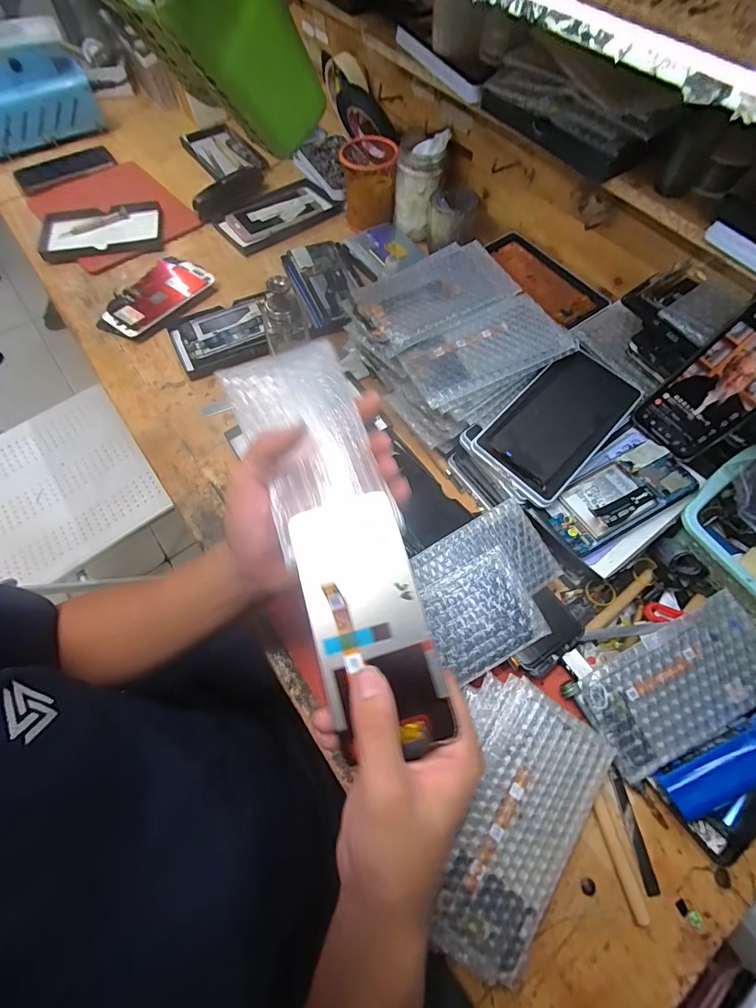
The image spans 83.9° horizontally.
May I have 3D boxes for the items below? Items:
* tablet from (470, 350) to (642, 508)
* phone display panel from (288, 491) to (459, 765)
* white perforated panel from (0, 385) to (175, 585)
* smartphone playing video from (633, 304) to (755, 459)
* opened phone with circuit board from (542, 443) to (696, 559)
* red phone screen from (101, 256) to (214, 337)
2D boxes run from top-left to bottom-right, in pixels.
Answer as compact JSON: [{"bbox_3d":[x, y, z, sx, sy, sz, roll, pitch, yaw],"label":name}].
[{"bbox_3d":[0.193,-0.088,0.448,0.175,0.013,0.102,-44,77,-11],"label":"tablet"},{"bbox_3d":[-0.008,0.072,0.266,0.070,0.011,0.153,-16,75,1],"label":"phone display panel"},{"bbox_3d":[-0.613,-0.023,0.791,0.332,0.029,0.342,-34,73,-14],"label":"white perforated panel"},{"bbox_3d":[0.322,-0.109,0.395,0.008,0.150,0.072,-31,73,-31],"label":"smartphone playing video"},{"bbox_3d":[0.246,-0.010,0.426,0.152,0.009,0.068,-26,67,-12],"label":"opened phone with circuit board"},{"bbox_3d":[-0.327,-0.309,0.615,0.099,0.009,0.160,33,69,14],"label":"red phone screen"}]

